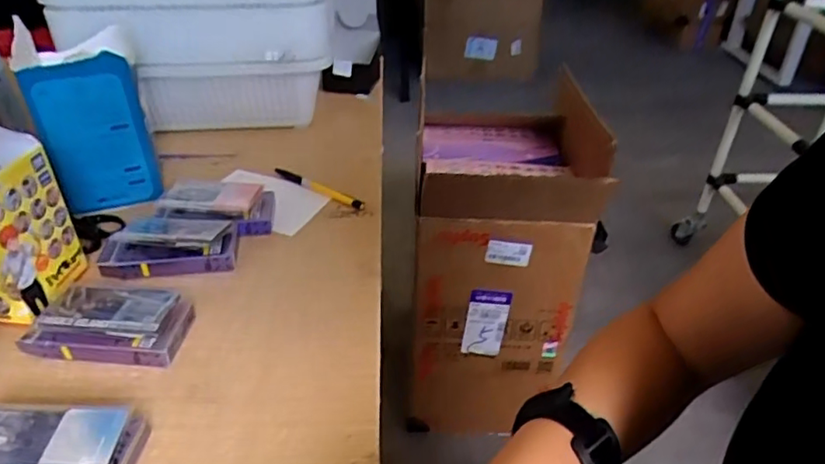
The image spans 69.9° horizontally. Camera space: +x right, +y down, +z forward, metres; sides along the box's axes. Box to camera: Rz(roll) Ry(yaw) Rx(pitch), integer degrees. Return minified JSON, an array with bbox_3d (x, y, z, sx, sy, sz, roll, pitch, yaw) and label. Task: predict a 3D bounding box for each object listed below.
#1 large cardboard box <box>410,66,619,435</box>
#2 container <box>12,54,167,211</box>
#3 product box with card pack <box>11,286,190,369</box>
[{"bbox_3d":[0.164,0.046,1.246,0.301,0.591,0.475,3,34,2],"label":"large cardboard box"},{"bbox_3d":[-0.342,-0.104,0.635,0.104,0.170,0.044,2,34,0],"label":"container"},{"bbox_3d":[-0.254,0.077,0.501,0.123,0.034,0.065,4,34,4],"label":"product box with card pack"}]

